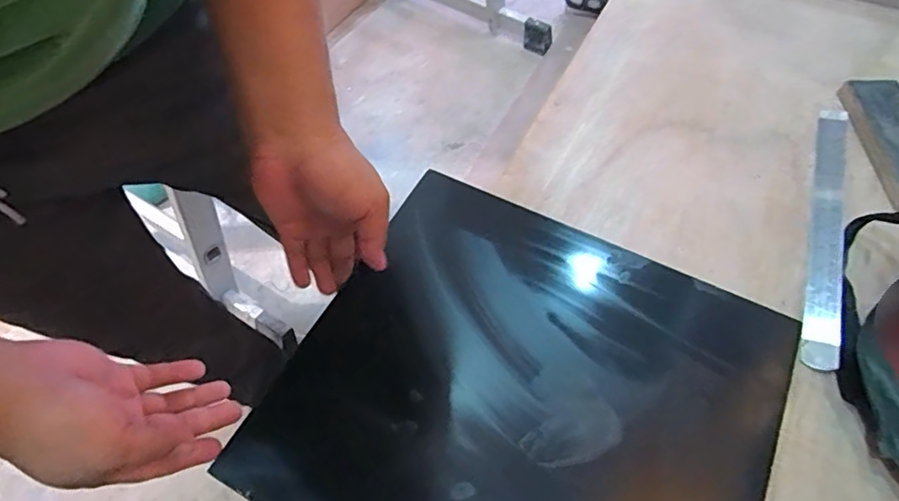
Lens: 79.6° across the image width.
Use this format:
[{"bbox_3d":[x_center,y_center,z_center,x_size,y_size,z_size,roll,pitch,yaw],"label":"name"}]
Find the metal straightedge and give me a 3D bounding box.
[{"bbox_3d":[0.382,-0.030,0.549,0.029,0.010,0.340,12,56,25],"label":"metal straightedge"}]

